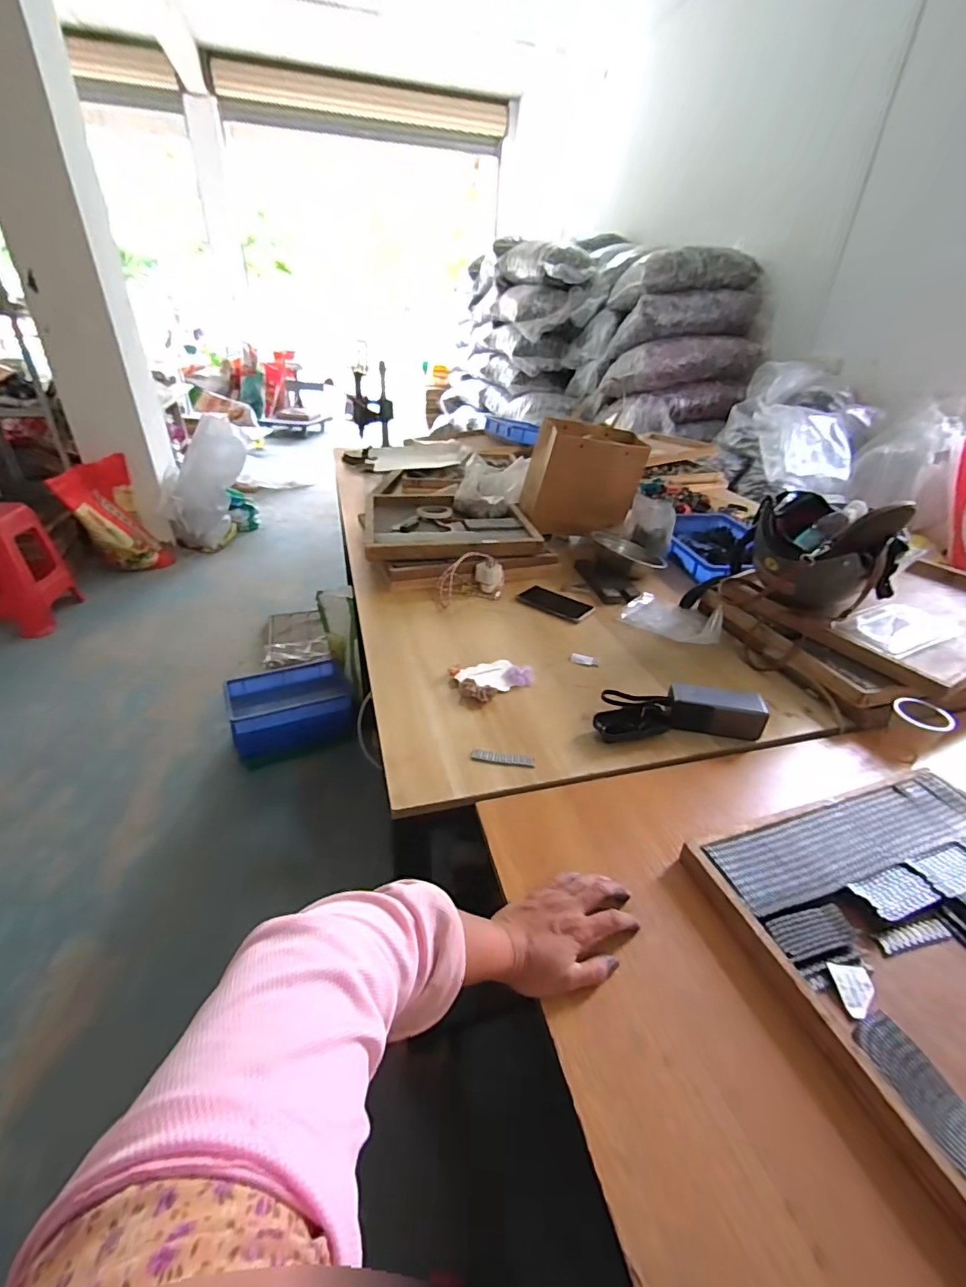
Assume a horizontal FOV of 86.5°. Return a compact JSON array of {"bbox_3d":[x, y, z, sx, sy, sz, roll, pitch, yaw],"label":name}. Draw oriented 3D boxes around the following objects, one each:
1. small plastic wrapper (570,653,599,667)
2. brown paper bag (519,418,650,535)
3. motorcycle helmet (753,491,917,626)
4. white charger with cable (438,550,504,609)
[{"bbox_3d":[0.179,0.028,0.901,0.048,0.009,0.021,12,33,14],"label":"small plastic wrapper"},{"bbox_3d":[0.252,-0.430,1.334,0.299,0.240,0.171,-2,33,-8],"label":"brown paper bag"},{"bbox_3d":[0.610,-0.169,0.918,0.226,0.170,0.223,23,38,28],"label":"motorcycle helmet"},{"bbox_3d":[-0.022,-0.133,1.085,0.142,0.080,0.108,0,33,-5],"label":"white charger with cable"}]

